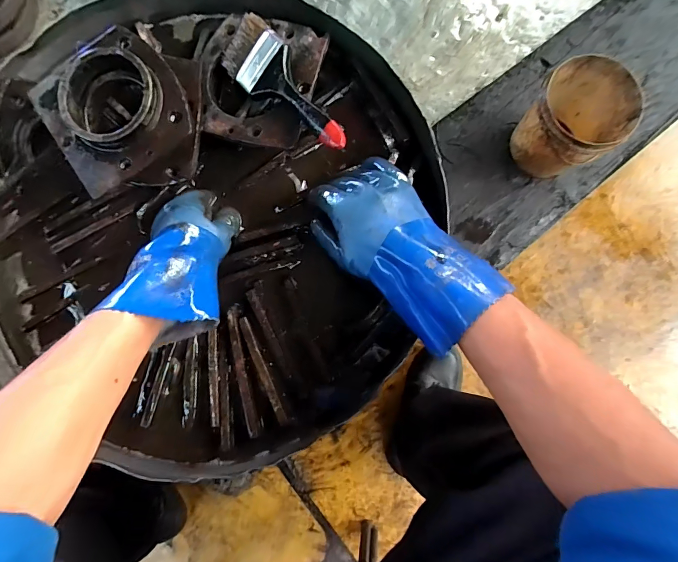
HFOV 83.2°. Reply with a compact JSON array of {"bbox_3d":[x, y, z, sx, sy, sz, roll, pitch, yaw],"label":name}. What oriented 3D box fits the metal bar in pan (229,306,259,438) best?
[{"bbox_3d":[-0.113,0.105,0.452,0.012,0.022,0.149,-11,83,1],"label":"metal bar in pan"}]

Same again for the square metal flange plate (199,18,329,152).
[{"bbox_3d":[-0.099,-0.240,0.456,0.144,0.013,0.150,15,89,9],"label":"square metal flange plate"}]

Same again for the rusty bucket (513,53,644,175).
[{"bbox_3d":[0.434,-0.300,0.735,0.154,0.182,0.156,0,83,2],"label":"rusty bucket"}]

